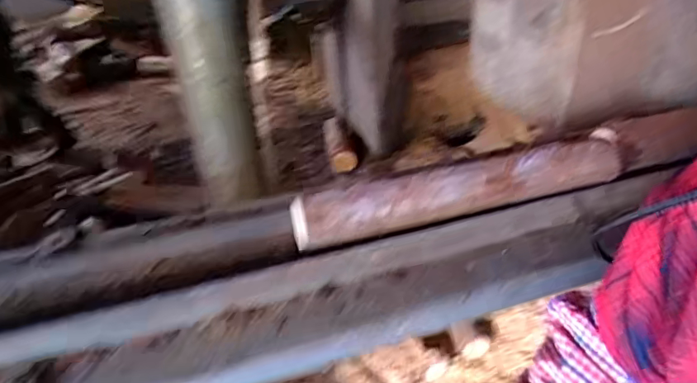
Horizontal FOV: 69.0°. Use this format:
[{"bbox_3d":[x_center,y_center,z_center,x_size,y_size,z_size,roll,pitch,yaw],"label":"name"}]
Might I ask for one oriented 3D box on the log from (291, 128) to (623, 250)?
[{"bbox_3d":[0.178,-0.013,0.732,0.516,0.067,0.067,-15,32,-15],"label":"log"}]

